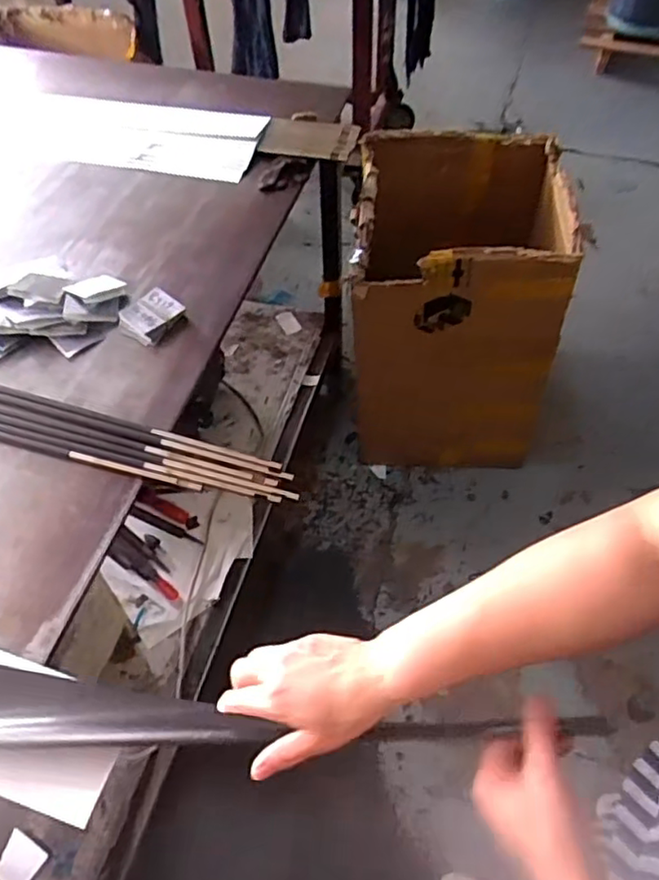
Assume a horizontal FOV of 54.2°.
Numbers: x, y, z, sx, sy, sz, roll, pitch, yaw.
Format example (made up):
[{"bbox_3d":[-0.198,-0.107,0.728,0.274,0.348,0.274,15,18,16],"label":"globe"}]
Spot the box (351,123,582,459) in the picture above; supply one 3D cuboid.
[{"bbox_3d":[0.288,-0.304,1.558,0.453,0.681,0.458,3,54,2],"label":"box"}]

